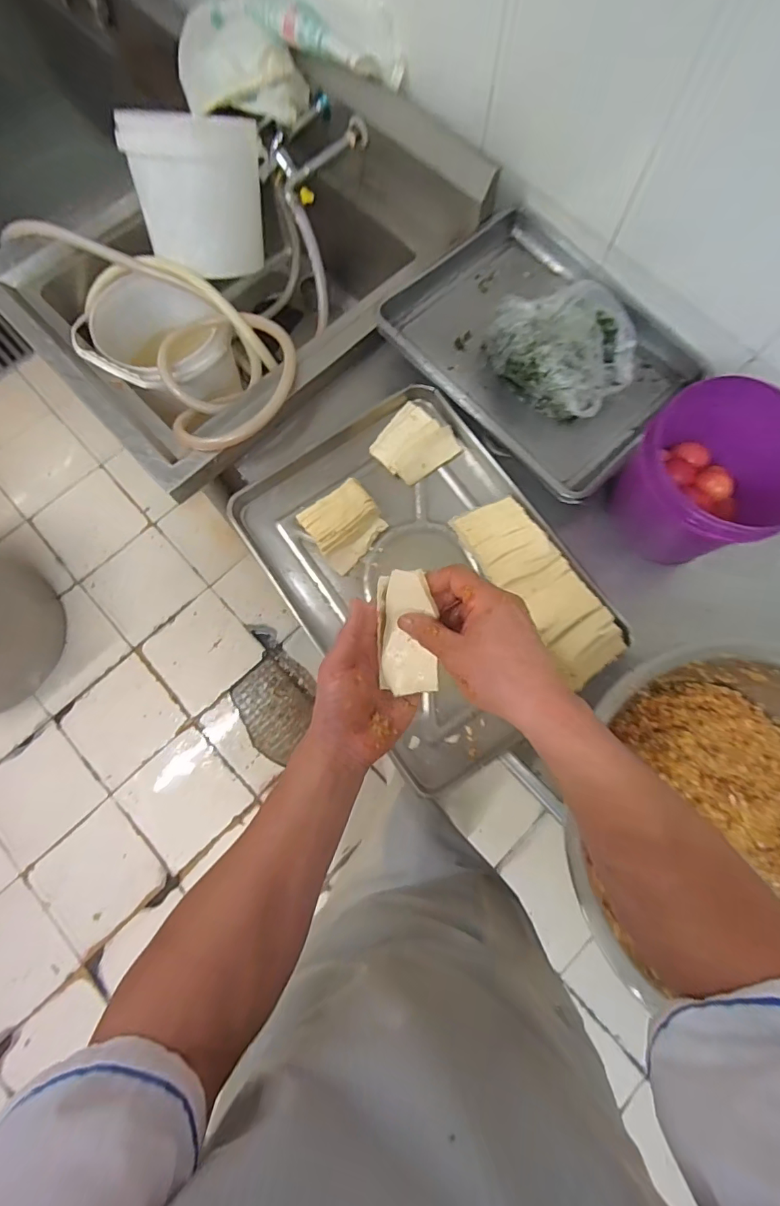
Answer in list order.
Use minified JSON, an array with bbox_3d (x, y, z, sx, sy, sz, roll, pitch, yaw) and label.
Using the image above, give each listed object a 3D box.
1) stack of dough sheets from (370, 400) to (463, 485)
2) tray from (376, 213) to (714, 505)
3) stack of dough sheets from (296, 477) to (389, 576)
[{"bbox_3d":[0.043,-0.272,0.845,0.134,0.038,0.120,38,78,8],"label":"stack of dough sheets"},{"bbox_3d":[0.266,-0.457,0.835,0.391,0.118,0.465,-44,81,-11],"label":"tray"},{"bbox_3d":[-0.072,-0.130,0.810,0.121,0.051,0.107,-41,80,-10],"label":"stack of dough sheets"}]

